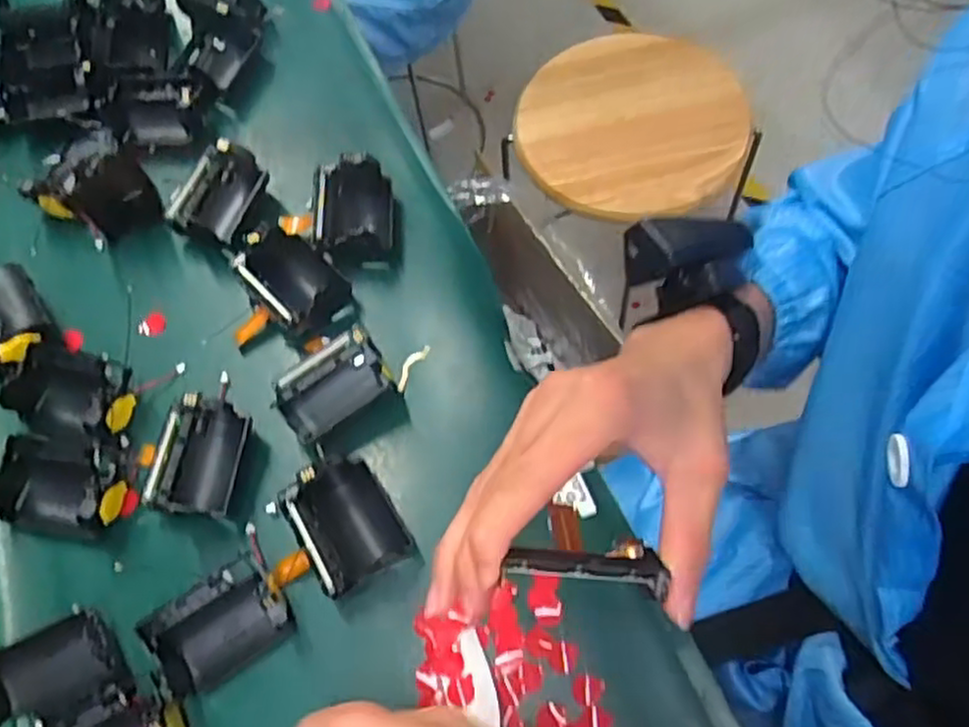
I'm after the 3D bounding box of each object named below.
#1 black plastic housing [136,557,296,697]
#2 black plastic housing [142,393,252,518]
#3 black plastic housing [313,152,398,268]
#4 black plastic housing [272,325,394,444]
[{"bbox_3d":[-0.148,0.148,0.406,0.076,0.038,0.047,-33,68,-10],"label":"black plastic housing"},{"bbox_3d":[-0.176,0.058,0.448,0.047,0.025,0.071,5,67,7],"label":"black plastic housing"},{"bbox_3d":[-0.094,-0.109,0.522,0.056,0.038,0.072,-4,66,3],"label":"black plastic housing"},{"bbox_3d":[-0.099,0.014,0.467,0.072,0.030,0.044,-37,68,-12],"label":"black plastic housing"}]

